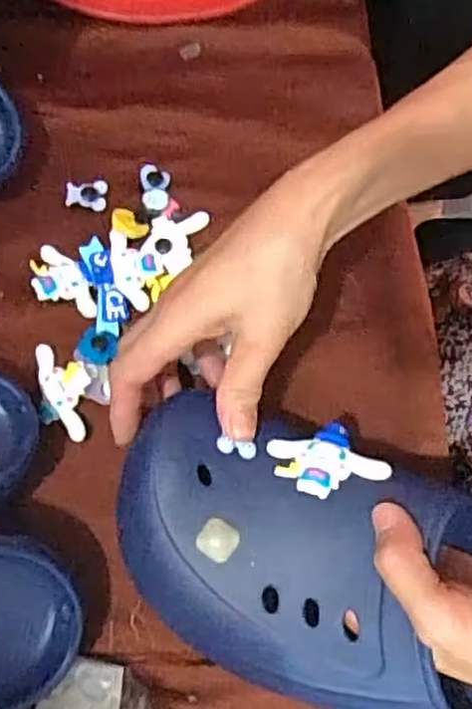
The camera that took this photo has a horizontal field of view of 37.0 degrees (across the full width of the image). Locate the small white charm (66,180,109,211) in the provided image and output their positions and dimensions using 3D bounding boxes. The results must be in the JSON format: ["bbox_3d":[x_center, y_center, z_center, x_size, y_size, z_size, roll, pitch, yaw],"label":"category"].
[{"bbox_3d":[-0.096,-0.103,0.454,0.026,0.007,0.019,3,76,0],"label":"small white charm"}]

